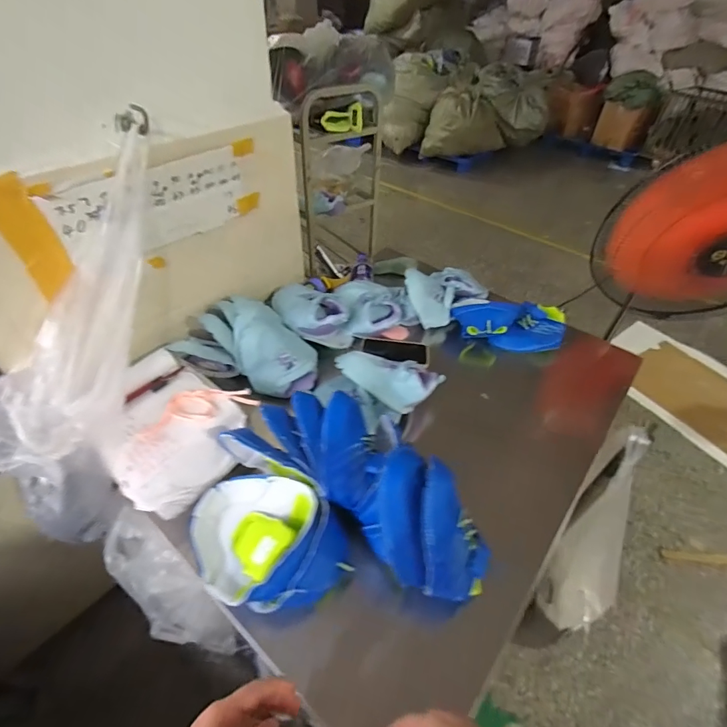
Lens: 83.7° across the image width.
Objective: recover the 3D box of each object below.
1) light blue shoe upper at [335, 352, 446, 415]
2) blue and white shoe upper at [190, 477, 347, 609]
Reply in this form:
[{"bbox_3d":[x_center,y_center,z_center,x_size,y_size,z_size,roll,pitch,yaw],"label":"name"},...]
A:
[{"bbox_3d":[0.054,0.034,0.819,0.214,0.062,0.119,2,46,-1],"label":"light blue shoe upper"},{"bbox_3d":[-0.142,0.258,0.587,0.237,0.065,0.159,5,46,2],"label":"blue and white shoe upper"}]

